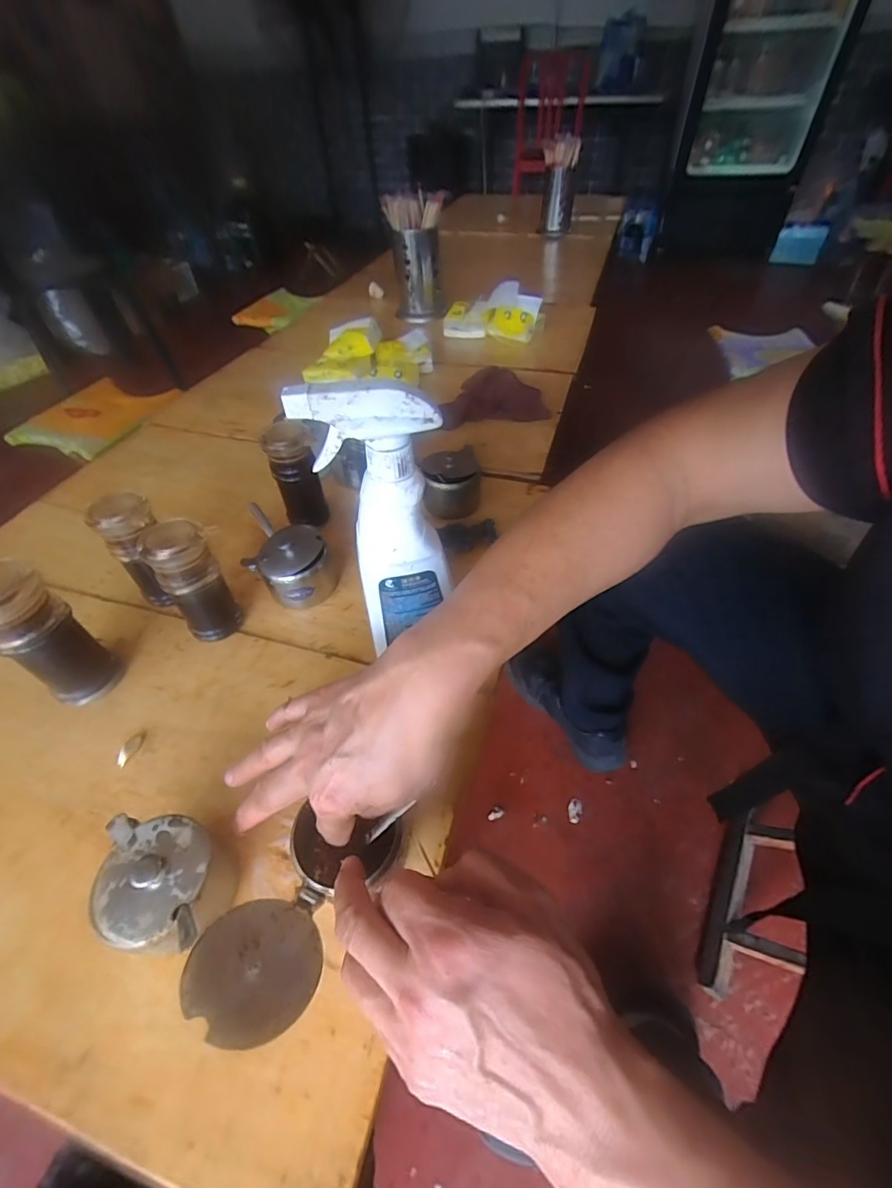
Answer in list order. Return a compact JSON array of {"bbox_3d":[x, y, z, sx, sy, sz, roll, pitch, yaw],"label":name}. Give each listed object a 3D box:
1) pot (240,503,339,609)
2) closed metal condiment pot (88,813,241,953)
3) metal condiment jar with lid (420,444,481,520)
[{"bbox_3d":[-0.164,-0.033,0.513,0.092,0.082,0.069,9,49,10],"label":"pot"},{"bbox_3d":[-0.183,0.195,0.317,0.073,0.063,0.083,-8,48,-5],"label":"closed metal condiment pot"},{"bbox_3d":[0.008,-0.142,0.610,0.073,0.073,0.075,-1,48,1],"label":"metal condiment jar with lid"}]

